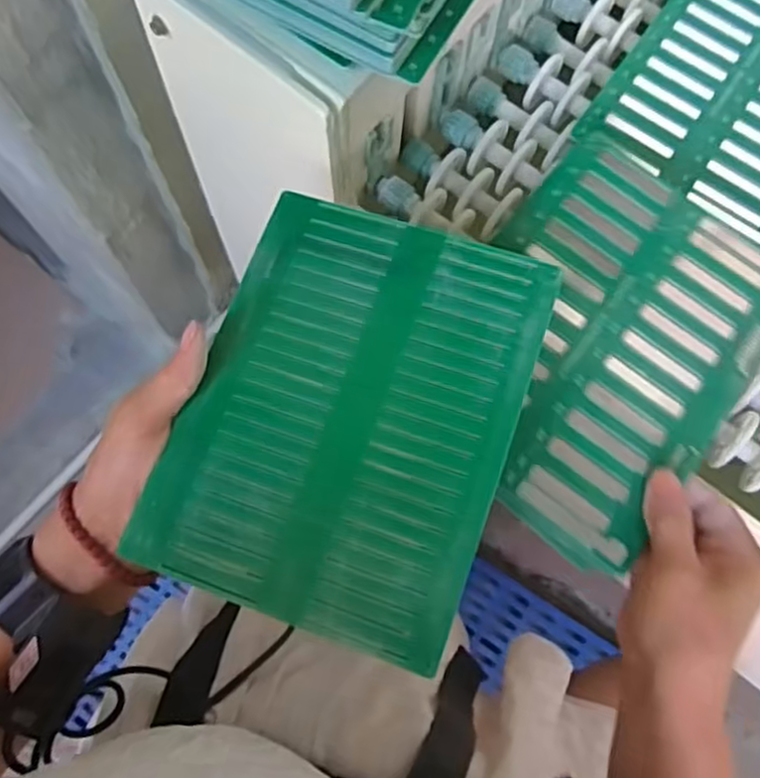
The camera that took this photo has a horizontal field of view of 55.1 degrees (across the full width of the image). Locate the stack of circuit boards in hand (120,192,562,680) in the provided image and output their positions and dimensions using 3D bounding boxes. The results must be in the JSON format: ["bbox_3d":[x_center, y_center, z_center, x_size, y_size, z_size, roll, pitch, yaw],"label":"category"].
[{"bbox_3d":[-0.013,0.009,0.355,0.154,0.020,0.205,19,75,3],"label":"stack of circuit boards in hand"}]

